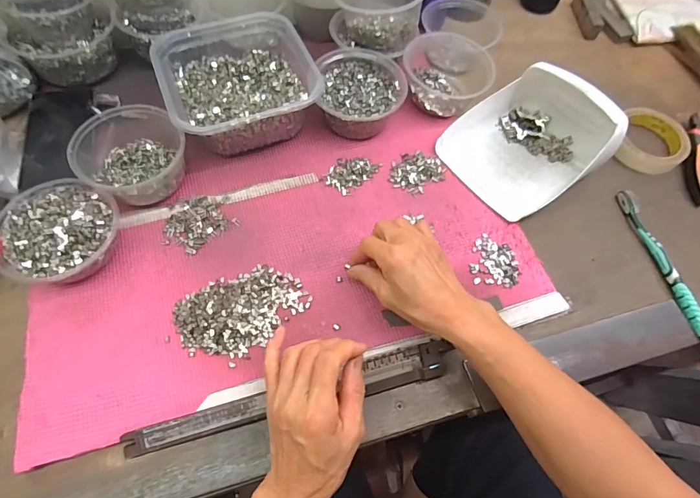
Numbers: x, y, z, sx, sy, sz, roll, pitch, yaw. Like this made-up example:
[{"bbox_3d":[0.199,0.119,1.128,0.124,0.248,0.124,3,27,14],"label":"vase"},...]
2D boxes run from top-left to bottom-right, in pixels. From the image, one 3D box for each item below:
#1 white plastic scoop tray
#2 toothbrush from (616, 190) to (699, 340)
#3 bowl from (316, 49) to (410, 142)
[{"bbox_3d":[0.219,-0.140,0.487,0.173,0.084,0.152,-31,67,-18],"label":"white plastic scoop tray"},{"bbox_3d":[0.354,0.010,0.461,0.015,0.022,0.186,-7,62,-7],"label":"toothbrush"},{"bbox_3d":[0.013,-0.197,0.519,0.101,0.053,0.111,1,61,-3],"label":"bowl"}]

